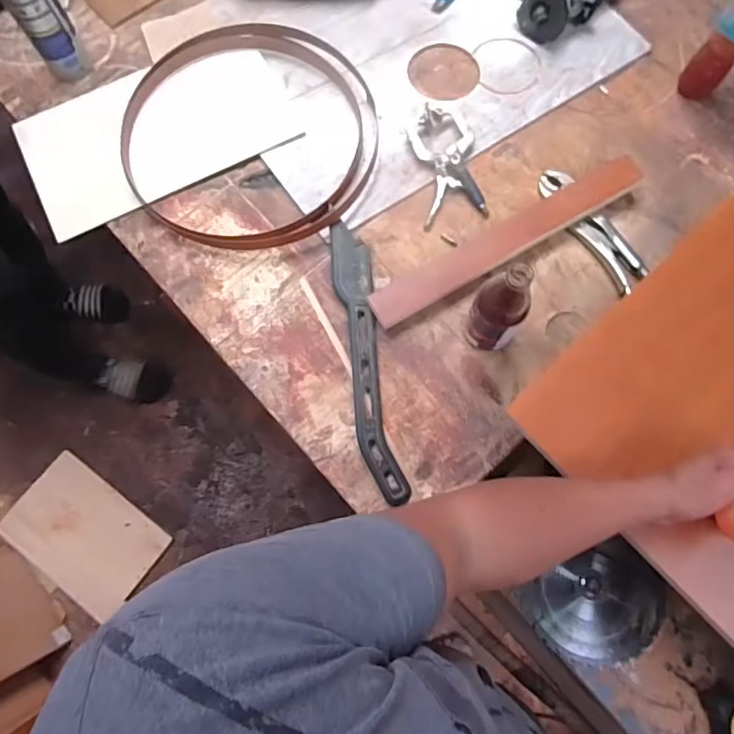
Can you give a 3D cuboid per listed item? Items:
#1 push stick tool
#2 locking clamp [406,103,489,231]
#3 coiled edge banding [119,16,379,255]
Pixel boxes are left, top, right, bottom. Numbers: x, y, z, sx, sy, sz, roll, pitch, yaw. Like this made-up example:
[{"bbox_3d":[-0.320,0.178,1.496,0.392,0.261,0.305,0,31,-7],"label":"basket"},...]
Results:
[{"bbox_3d":[-0.001,-0.017,0.676,0.052,0.020,0.375,-8,75,-3],"label":"push stick tool"},{"bbox_3d":[0.116,-0.290,0.747,0.090,0.033,0.172,-8,75,-3],"label":"locking clamp"},{"bbox_3d":[-0.173,-0.360,0.773,0.370,0.020,0.398,-11,75,-3],"label":"coiled edge banding"}]

